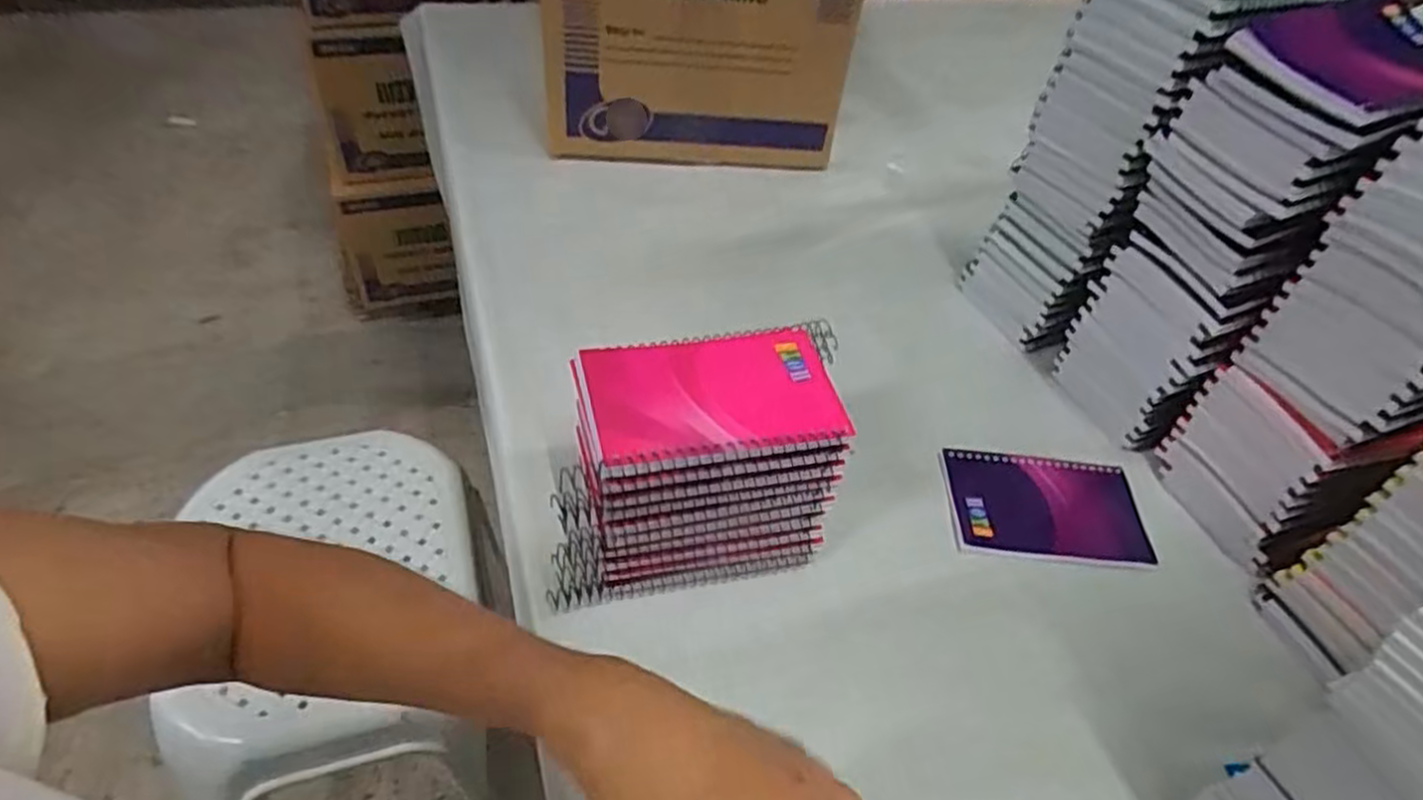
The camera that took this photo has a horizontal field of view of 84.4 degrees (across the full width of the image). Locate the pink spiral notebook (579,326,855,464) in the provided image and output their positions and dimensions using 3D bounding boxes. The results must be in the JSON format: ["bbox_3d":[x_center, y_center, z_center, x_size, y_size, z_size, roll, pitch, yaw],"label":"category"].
[{"bbox_3d":[0.001,-0.006,0.406,0.130,0.016,0.078,-7,47,-14],"label":"pink spiral notebook"}]

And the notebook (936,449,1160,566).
[{"bbox_3d":[0.224,0.071,0.524,0.138,0.013,0.080,4,46,-4],"label":"notebook"}]

